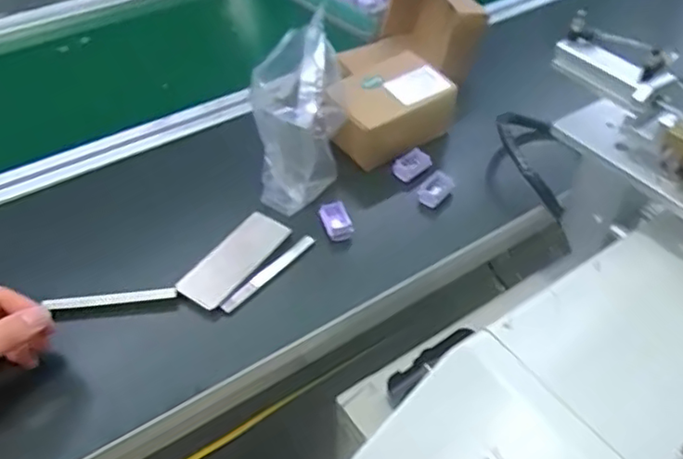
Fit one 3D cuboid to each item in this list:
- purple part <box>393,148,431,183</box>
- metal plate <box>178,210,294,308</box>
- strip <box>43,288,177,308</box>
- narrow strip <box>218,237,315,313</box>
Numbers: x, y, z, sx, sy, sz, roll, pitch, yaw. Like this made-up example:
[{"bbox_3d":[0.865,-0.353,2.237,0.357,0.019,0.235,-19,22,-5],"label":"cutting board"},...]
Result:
[{"bbox_3d":[0.073,-0.067,0.627,0.037,0.019,0.022,-28,52,-25],"label":"purple part"},{"bbox_3d":[-0.094,0.026,0.539,0.040,0.008,0.108,26,51,23],"label":"metal plate"},{"bbox_3d":[-0.187,0.056,0.501,0.100,0.006,0.008,-4,46,-10],"label":"strip"},{"bbox_3d":[-0.064,0.038,0.535,0.010,0.008,0.105,33,54,28],"label":"narrow strip"}]

